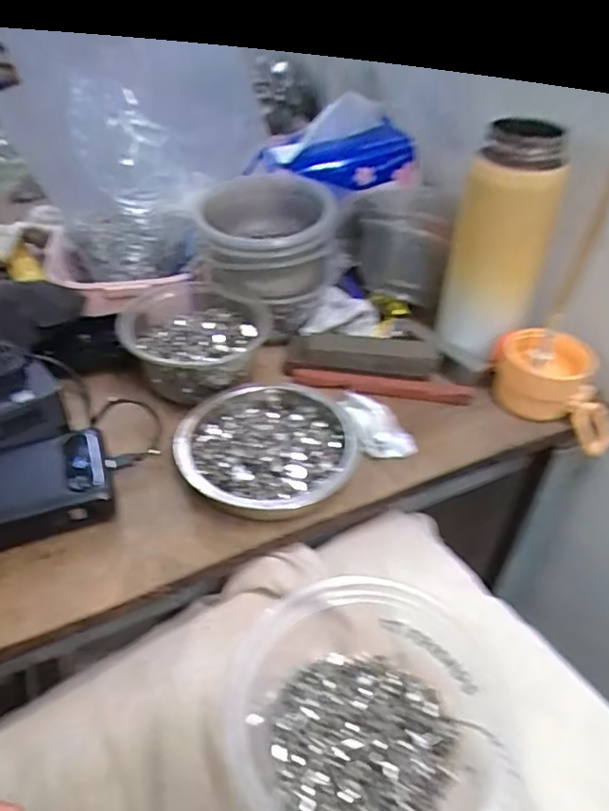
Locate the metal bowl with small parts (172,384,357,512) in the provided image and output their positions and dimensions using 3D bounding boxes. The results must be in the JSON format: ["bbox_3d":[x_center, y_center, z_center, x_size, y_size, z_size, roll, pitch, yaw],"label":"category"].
[{"bbox_3d":[-0.024,0.026,0.419,0.120,0.032,0.134,22,44,22],"label":"metal bowl with small parts"}]

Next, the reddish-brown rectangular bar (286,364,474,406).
[{"bbox_3d":[0.062,-0.017,0.486,0.153,0.012,0.018,6,40,5],"label":"reddish-brown rectangular bar"}]

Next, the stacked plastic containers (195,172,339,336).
[{"bbox_3d":[-0.032,-0.144,0.535,0.119,0.102,0.145,1,40,-1],"label":"stacked plastic containers"}]

